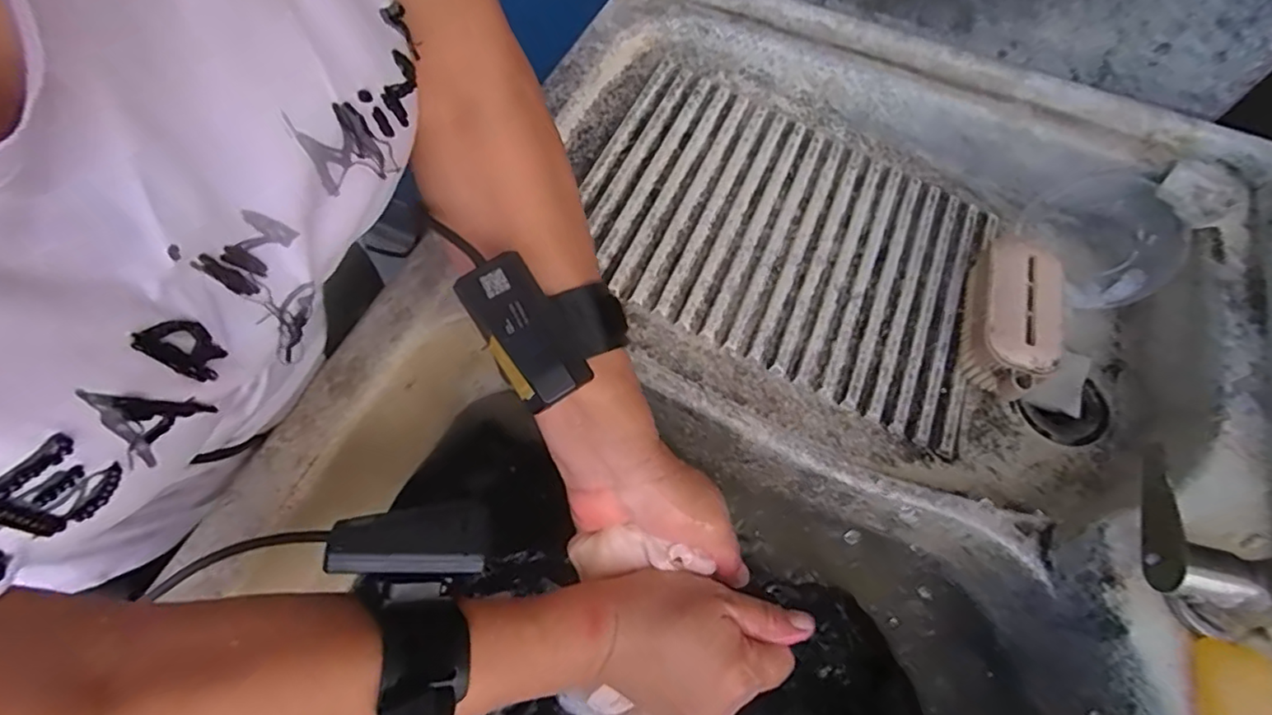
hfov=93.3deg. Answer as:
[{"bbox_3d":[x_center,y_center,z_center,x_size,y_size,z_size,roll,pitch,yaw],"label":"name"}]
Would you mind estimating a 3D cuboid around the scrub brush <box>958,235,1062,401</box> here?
[{"bbox_3d":[0.279,-0.031,0.457,0.055,0.049,0.130,17,64,7],"label":"scrub brush"}]

